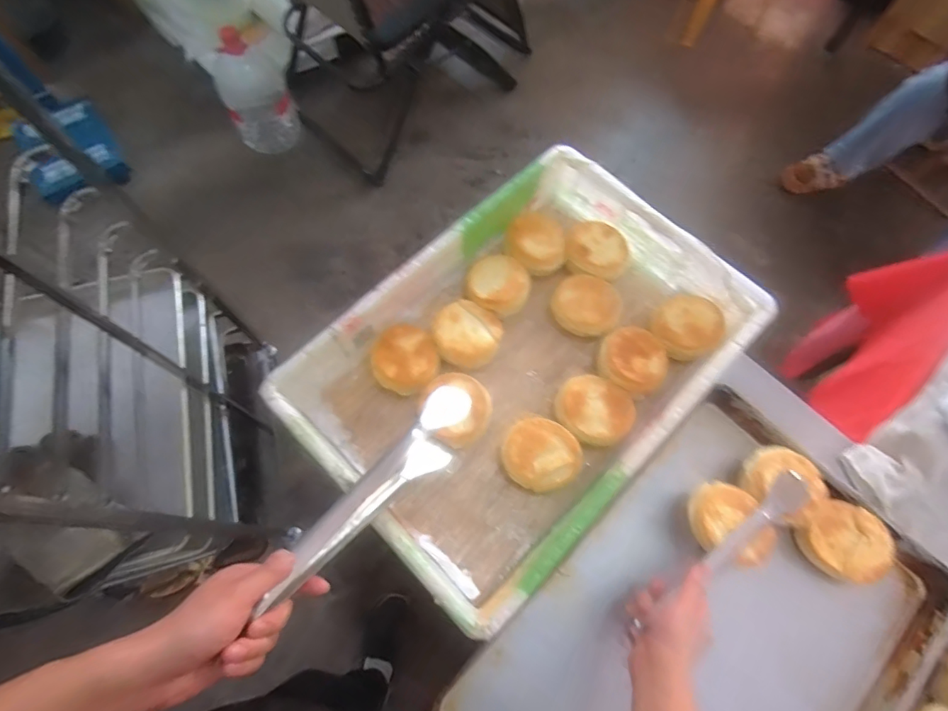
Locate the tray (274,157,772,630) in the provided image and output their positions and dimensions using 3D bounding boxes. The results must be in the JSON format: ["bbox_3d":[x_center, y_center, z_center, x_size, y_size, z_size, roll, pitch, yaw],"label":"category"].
[{"bbox_3d":[0.078,0.008,0.714,0.594,0.132,0.406,-43,75,-14],"label":"tray"}]

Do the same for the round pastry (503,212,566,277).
[{"bbox_3d":[0.099,-0.175,0.791,0.098,0.048,0.077,38,75,13],"label":"round pastry"}]

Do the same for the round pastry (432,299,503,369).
[{"bbox_3d":[-0.010,-0.031,0.742,0.098,0.029,0.093,0,70,1],"label":"round pastry"}]

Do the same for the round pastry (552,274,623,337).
[{"bbox_3d":[0.170,-0.076,0.752,0.102,0.043,0.083,29,73,11],"label":"round pastry"}]

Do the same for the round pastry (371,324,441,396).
[{"bbox_3d":[-0.099,0.004,0.723,0.092,0.026,0.099,0,70,1],"label":"round pastry"}]

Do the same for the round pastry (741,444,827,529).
[{"bbox_3d":[0.414,0.174,0.663,0.096,0.041,0.104,0,70,1],"label":"round pastry"}]

